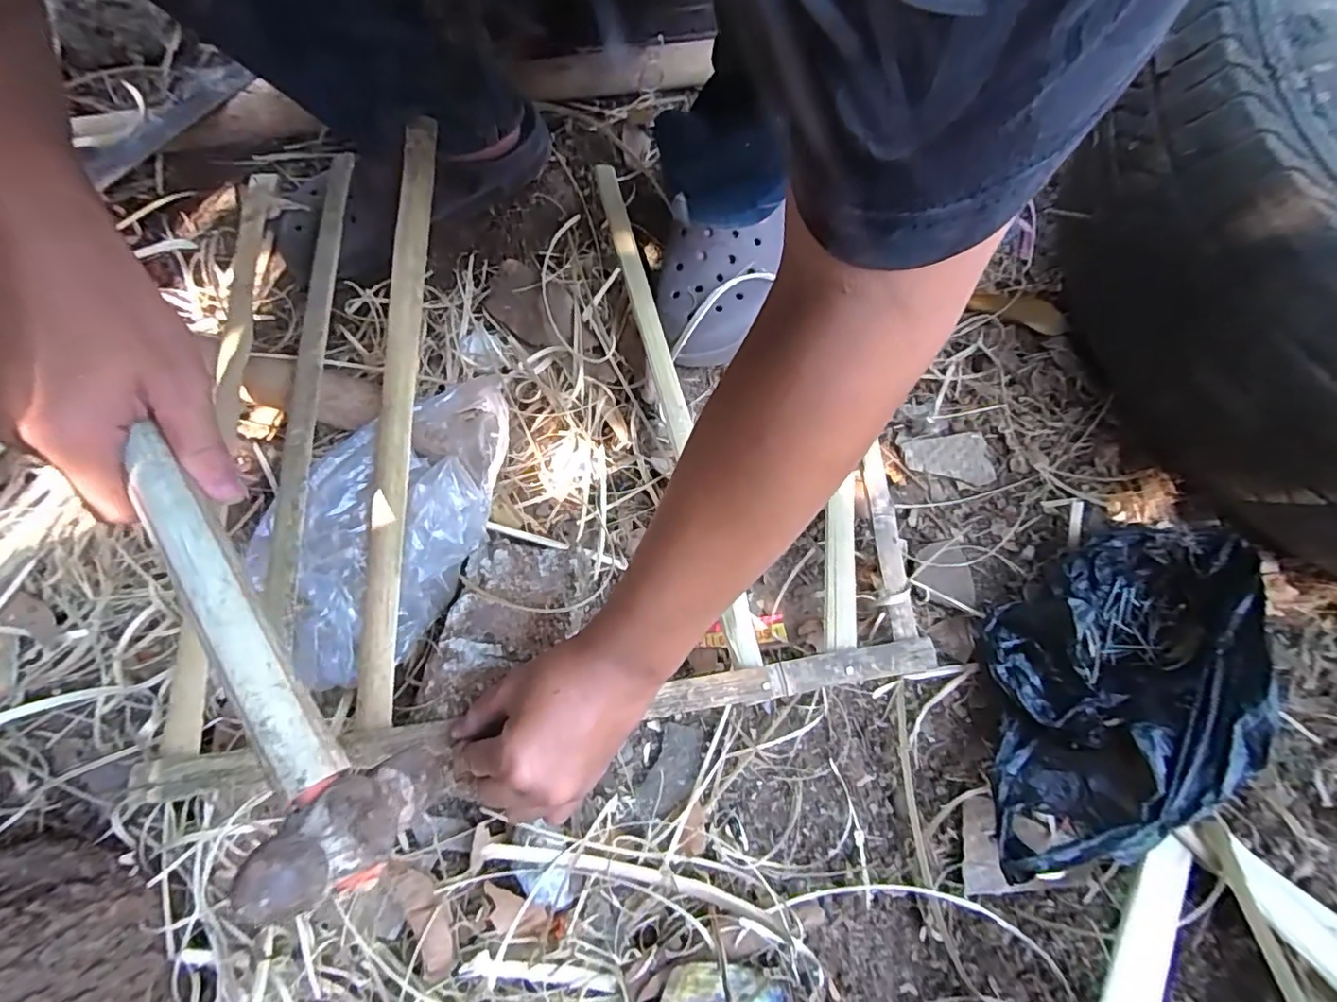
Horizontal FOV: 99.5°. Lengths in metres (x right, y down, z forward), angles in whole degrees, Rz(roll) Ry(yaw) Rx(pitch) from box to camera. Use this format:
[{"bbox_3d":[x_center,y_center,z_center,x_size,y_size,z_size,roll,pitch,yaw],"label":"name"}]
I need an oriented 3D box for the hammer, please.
[{"bbox_3d":[-0.174,0.060,0.237,0.036,0.086,0.209,-35,82,-10],"label":"hammer"}]

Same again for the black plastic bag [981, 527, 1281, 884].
[{"bbox_3d":[0.291,0.123,0.379,0.144,0.074,0.252,19,75,7],"label":"black plastic bag"}]

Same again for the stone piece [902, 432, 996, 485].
[{"bbox_3d":[0.228,-0.033,0.461,0.066,0.006,0.044,-10,73,-2],"label":"stone piece"}]

